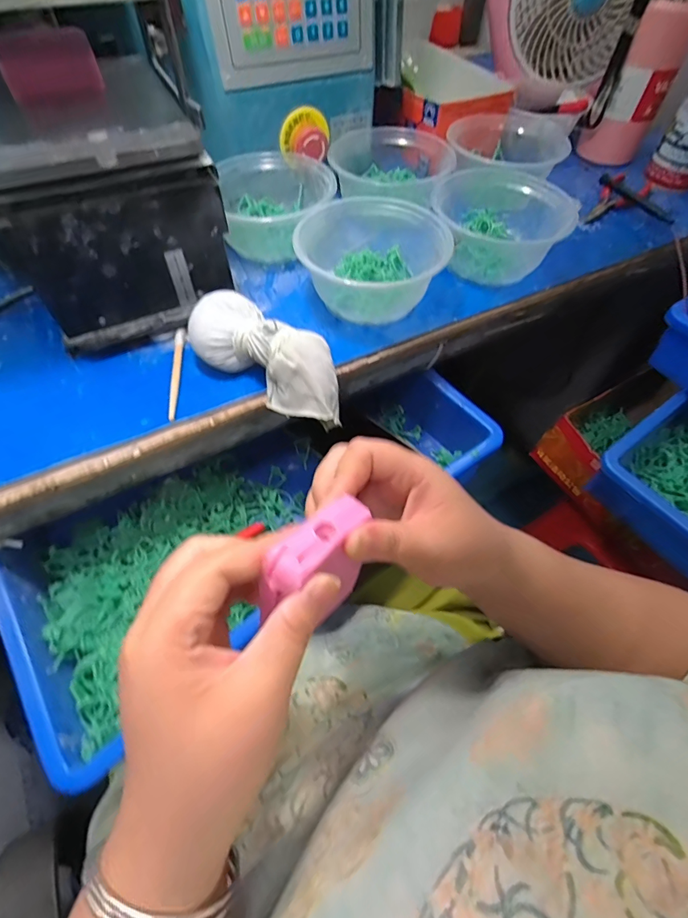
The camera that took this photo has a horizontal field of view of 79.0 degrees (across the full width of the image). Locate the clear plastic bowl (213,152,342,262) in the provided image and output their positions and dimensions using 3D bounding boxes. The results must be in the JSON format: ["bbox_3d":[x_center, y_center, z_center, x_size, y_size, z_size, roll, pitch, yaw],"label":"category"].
[{"bbox_3d":[-0.067,-0.269,0.445,0.110,0.057,0.124,-9,58,-7],"label":"clear plastic bowl"}]

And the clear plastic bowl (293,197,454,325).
[{"bbox_3d":[0.014,-0.185,0.394,0.130,0.063,0.130,1,57,-1],"label":"clear plastic bowl"}]

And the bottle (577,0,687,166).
[{"bbox_3d":[0.367,-0.487,0.506,0.078,0.200,0.072,23,60,12],"label":"bottle"}]

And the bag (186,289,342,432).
[{"bbox_3d":[-0.064,-0.083,0.336,0.146,0.045,0.058,29,61,16],"label":"bag"}]

